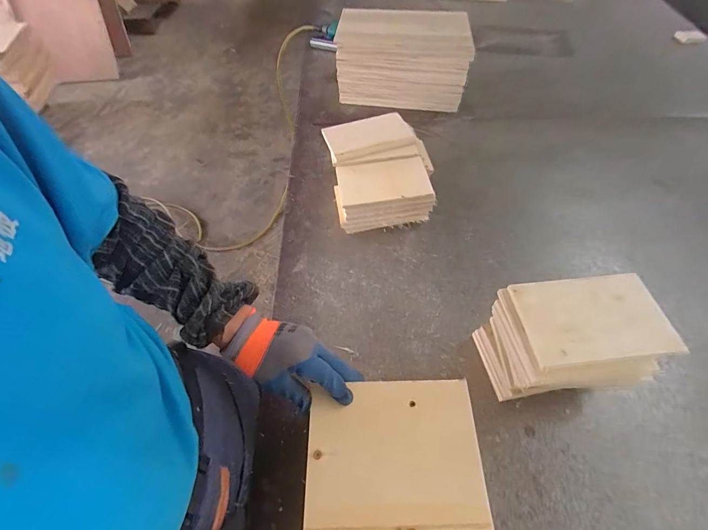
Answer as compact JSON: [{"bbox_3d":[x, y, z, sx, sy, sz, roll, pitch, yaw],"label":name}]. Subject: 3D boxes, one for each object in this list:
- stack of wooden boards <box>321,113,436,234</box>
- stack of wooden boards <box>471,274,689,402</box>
[{"bbox_3d":[0.060,-0.202,0.781,0.215,0.117,0.248,-9,56,-7],"label":"stack of wooden boards"},{"bbox_3d":[0.303,0.121,0.523,0.198,0.182,0.126,-2,55,-2],"label":"stack of wooden boards"}]

